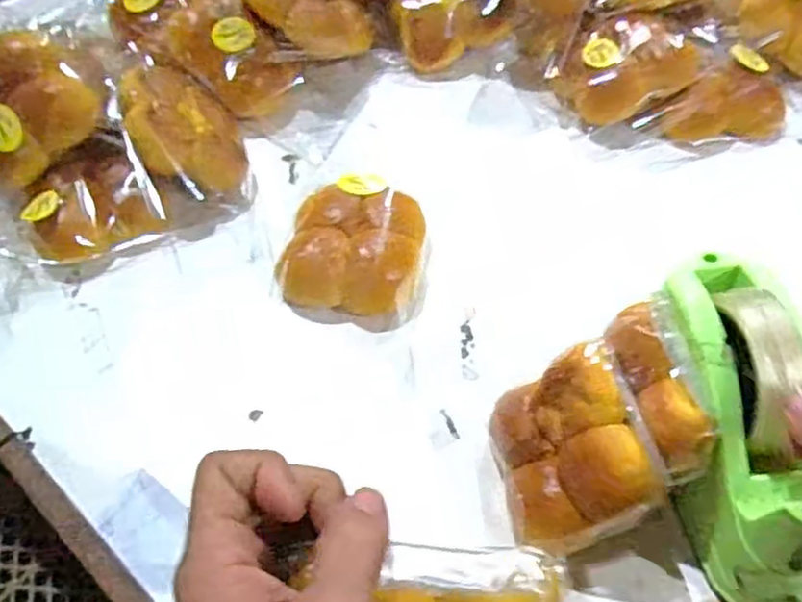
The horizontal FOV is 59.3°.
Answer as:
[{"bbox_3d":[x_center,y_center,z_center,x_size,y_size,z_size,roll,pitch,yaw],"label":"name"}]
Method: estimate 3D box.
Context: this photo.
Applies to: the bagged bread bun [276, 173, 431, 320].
[{"bbox_3d":[-0.035,-0.044,0.540,0.107,0.032,0.109,5,60,2],"label":"bagged bread bun"}]

